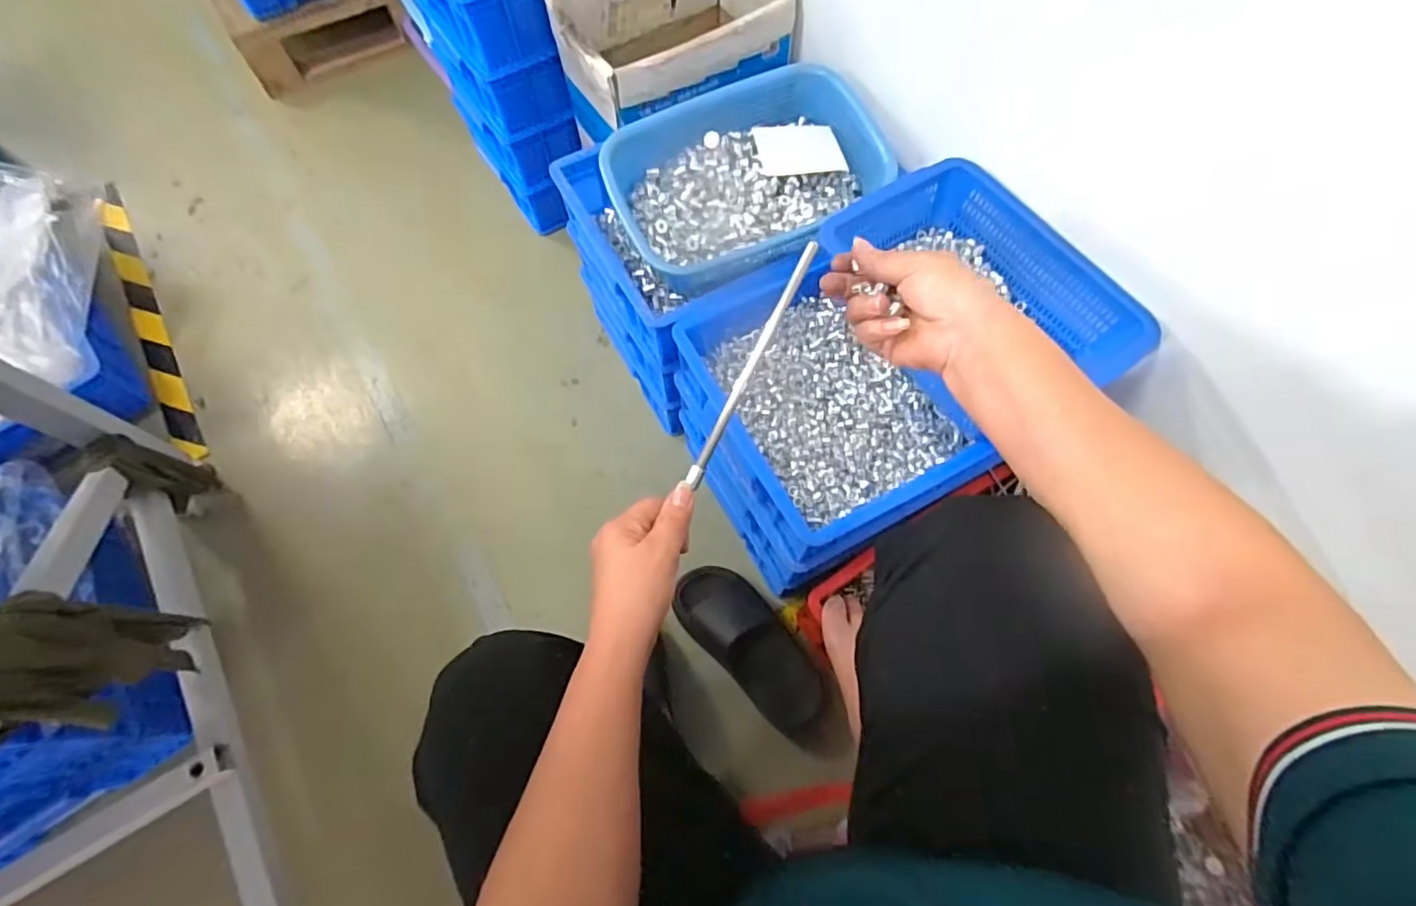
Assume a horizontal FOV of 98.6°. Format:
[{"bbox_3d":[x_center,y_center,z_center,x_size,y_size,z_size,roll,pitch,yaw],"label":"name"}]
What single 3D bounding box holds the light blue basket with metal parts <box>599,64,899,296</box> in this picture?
[{"bbox_3d":[0.042,-0.364,0.791,0.328,0.091,0.244,-21,68,-9],"label":"light blue basket with metal parts"}]

